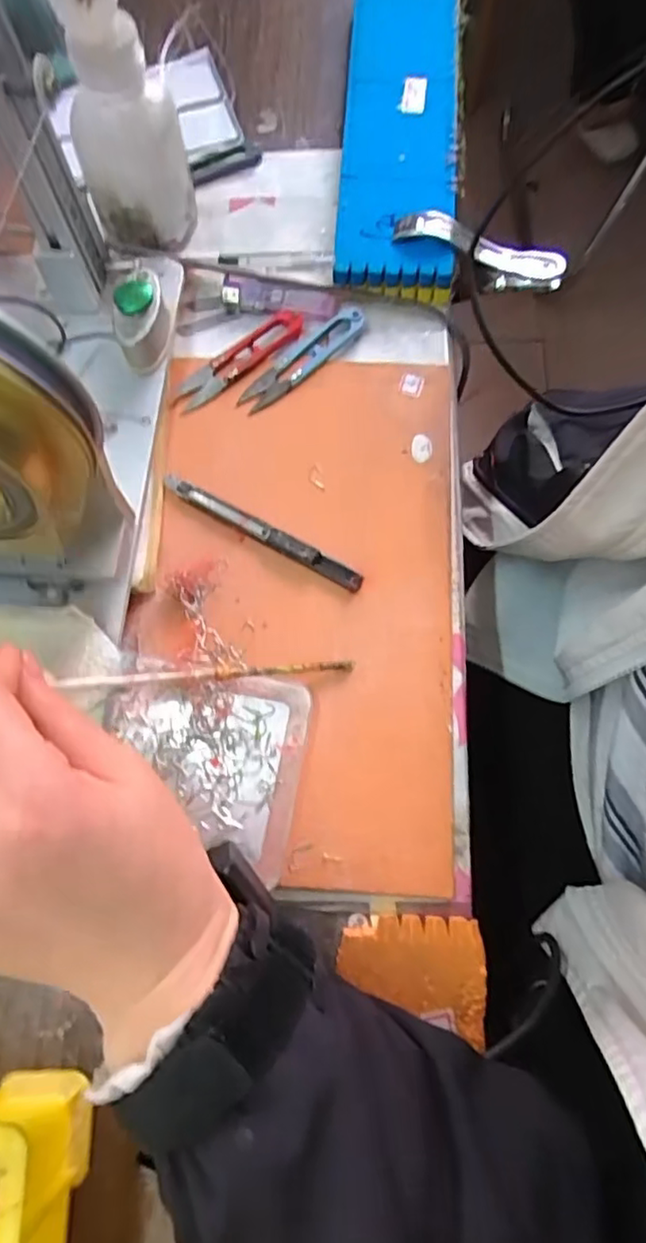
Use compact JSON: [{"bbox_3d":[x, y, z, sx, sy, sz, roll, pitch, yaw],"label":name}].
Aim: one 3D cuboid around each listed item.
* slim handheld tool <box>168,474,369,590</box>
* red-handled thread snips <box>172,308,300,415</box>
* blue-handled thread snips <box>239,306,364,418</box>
[{"bbox_3d":[-0.037,-0.055,0.366,0.134,0.008,0.011,30,74,9],"label":"slim handheld tool"},{"bbox_3d":[-0.056,-0.173,0.406,0.101,0.007,0.022,-37,76,-12],"label":"red-handled thread snips"},{"bbox_3d":[-0.013,-0.172,0.403,0.102,0.009,0.023,-39,76,-12],"label":"blue-handled thread snips"}]

